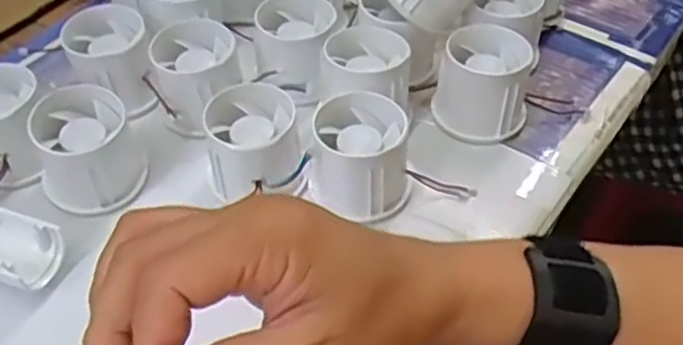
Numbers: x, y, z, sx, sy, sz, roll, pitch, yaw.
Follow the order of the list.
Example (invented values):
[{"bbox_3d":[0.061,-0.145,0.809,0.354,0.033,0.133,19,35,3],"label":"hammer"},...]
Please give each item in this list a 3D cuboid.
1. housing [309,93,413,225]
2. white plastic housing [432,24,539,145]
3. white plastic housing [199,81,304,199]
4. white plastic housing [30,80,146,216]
[{"bbox_3d":[0.009,-0.008,0.397,0.055,0.050,0.053,-1,46,1],"label":"housing"},{"bbox_3d":[0.087,-0.054,0.438,0.055,0.052,0.049,10,48,11],"label":"white plastic housing"},{"bbox_3d":[-0.049,-0.014,0.403,0.052,0.049,0.053,-1,46,1],"label":"white plastic housing"},{"bbox_3d":[-0.143,-0.013,0.400,0.054,0.053,0.050,-1,46,1],"label":"white plastic housing"}]

